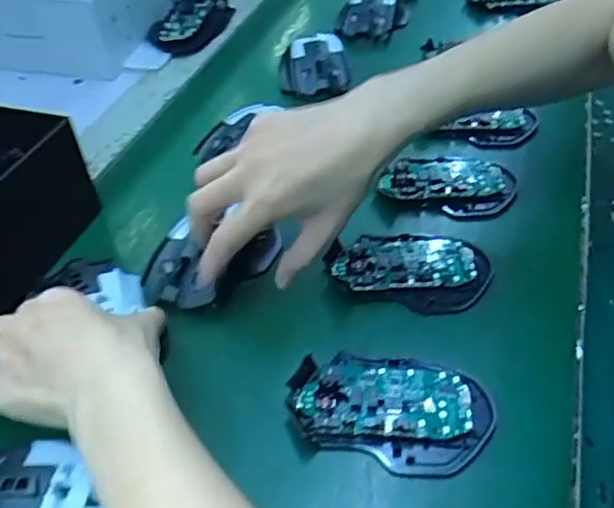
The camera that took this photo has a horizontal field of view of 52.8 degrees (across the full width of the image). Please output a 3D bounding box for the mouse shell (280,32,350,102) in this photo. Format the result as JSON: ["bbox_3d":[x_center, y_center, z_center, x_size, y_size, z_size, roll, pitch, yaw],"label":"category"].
[{"bbox_3d":[0.007,-0.197,0.640,0.068,0.029,0.088,-2,43,-3],"label":"mouse shell"}]

